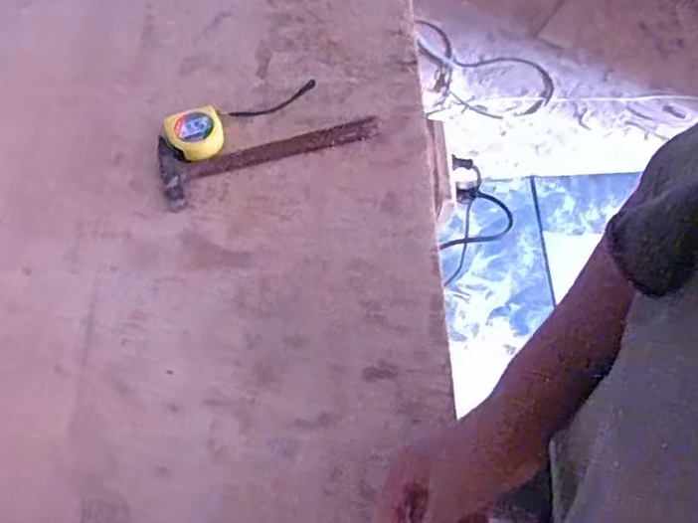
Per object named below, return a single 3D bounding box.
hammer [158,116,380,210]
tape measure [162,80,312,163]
[{"bbox_3d":[-0.103,-0.152,0.822,0.279,0.027,0.089,-22,70,-12],"label":"hammer"},{"bbox_3d":[-0.131,-0.188,0.836,0.203,0.035,0.064,-27,71,-13],"label":"tape measure"}]

